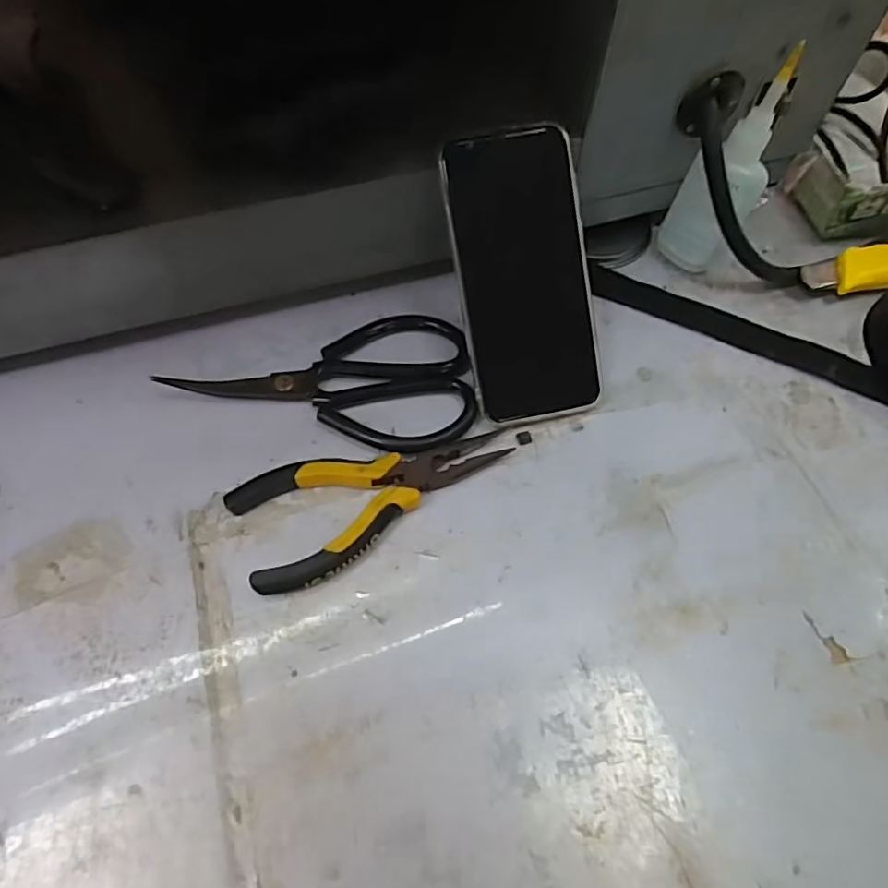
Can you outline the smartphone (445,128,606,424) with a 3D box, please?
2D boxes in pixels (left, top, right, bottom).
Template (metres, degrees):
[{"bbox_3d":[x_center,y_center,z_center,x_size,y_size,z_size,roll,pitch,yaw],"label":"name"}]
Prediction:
[{"bbox_3d":[0.047,-0.095,0.346,0.074,0.008,0.162,-10,103,-1],"label":"smartphone"}]

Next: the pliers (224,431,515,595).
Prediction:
[{"bbox_3d":[-0.039,0.026,0.331,0.151,0.016,0.067,-22,64,-12],"label":"pliers"}]

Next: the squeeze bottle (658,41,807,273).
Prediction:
[{"bbox_3d":[0.174,-0.164,0.372,0.042,0.119,0.040,2,61,0],"label":"squeeze bottle"}]

